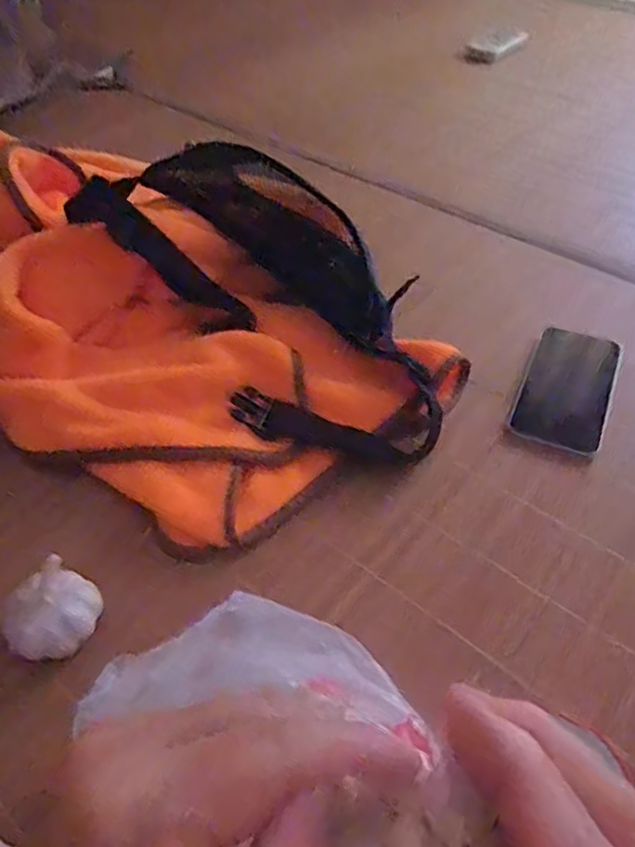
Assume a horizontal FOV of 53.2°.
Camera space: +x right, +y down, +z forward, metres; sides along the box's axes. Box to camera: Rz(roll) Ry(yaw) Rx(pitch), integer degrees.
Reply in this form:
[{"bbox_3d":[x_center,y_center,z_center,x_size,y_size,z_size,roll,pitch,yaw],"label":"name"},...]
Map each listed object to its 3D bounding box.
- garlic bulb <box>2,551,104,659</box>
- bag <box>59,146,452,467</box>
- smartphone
[{"bbox_3d":[-0.162,0.117,0.390,0.046,0.039,0.055,35,56,30],"label":"garlic bulb"},{"bbox_3d":[-0.042,-0.108,0.551,0.199,0.077,0.377,-31,69,-25],"label":"bag"},{"bbox_3d":[0.216,-0.033,0.545,0.071,0.009,0.141,18,49,19],"label":"smartphone"}]

